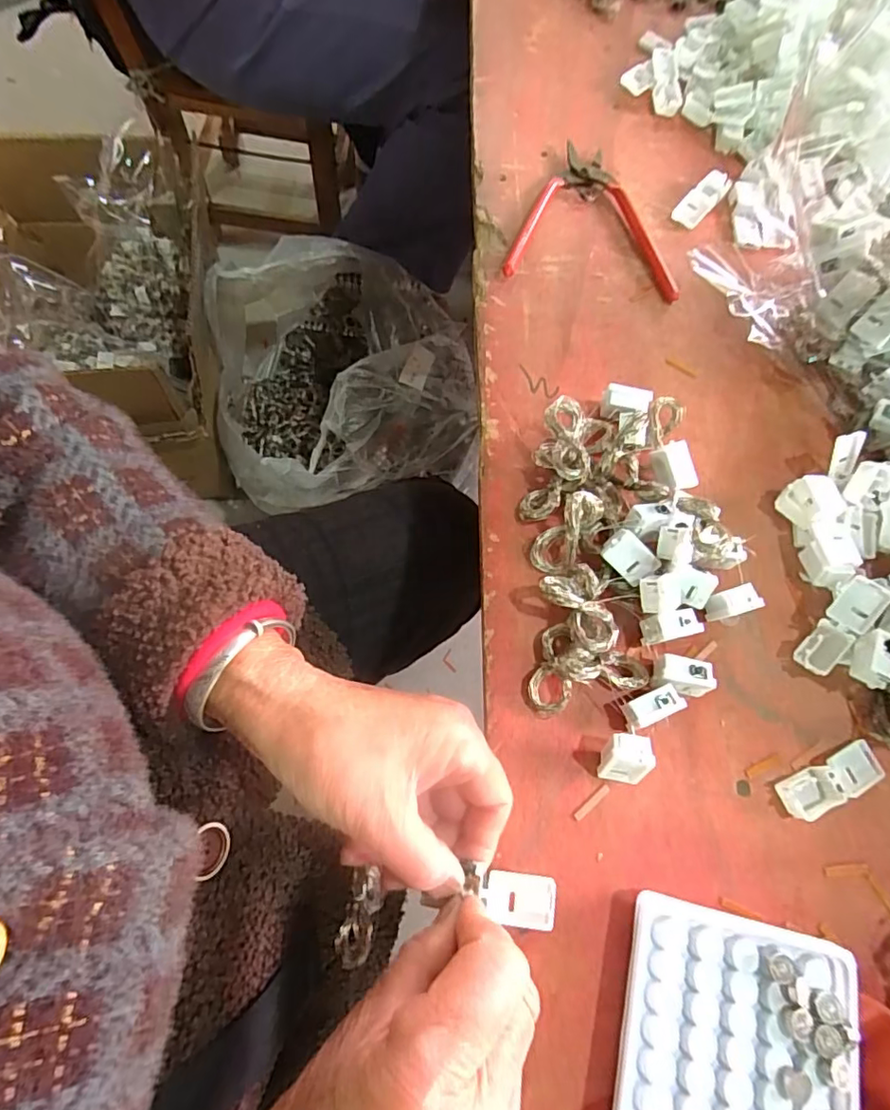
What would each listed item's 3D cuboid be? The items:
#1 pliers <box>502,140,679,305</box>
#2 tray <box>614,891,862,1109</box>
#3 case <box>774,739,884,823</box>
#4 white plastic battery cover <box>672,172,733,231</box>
[{"bbox_3d":[0.105,-0.243,0.400,0.118,0.015,0.132,7,69,-3],"label":"pliers"},{"bbox_3d":[0.117,0.221,0.227,0.094,0.018,0.129,15,69,1],"label":"tray"},{"bbox_3d":[0.194,0.113,0.279,0.056,0.009,0.020,-21,73,-12],"label":"case"},{"bbox_3d":[0.196,-0.270,0.423,0.021,0.010,0.057,40,71,9],"label":"white plastic battery cover"}]

